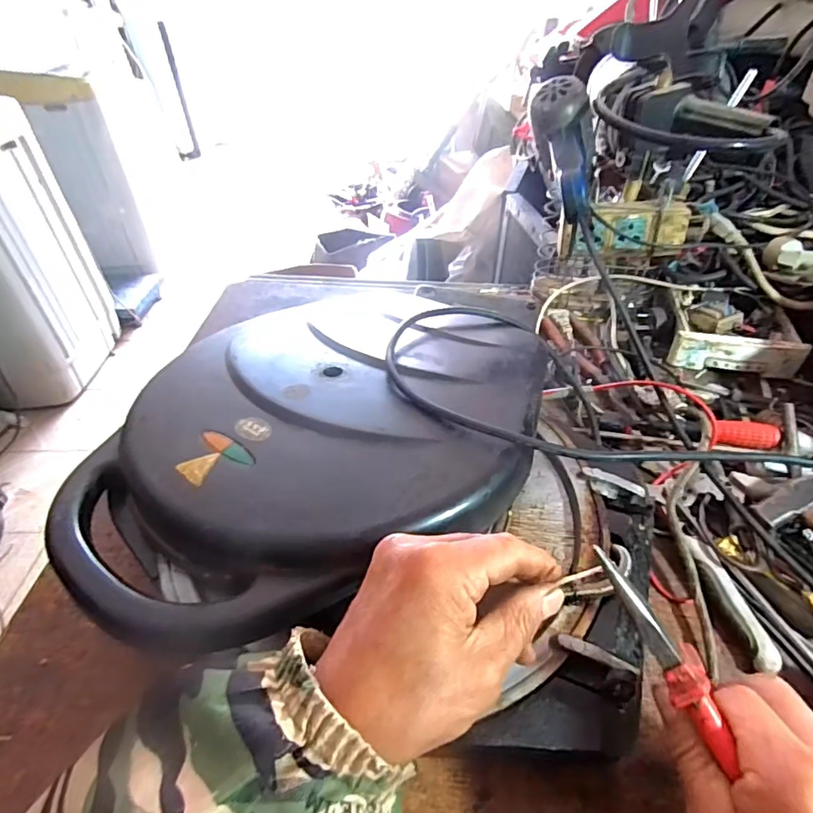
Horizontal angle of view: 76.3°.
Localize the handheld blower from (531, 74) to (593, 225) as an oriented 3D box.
[{"bbox_3d":[0.164,-0.239,0.519,0.069,0.076,0.145,-1,73,-1],"label":"handheld blower"}]

